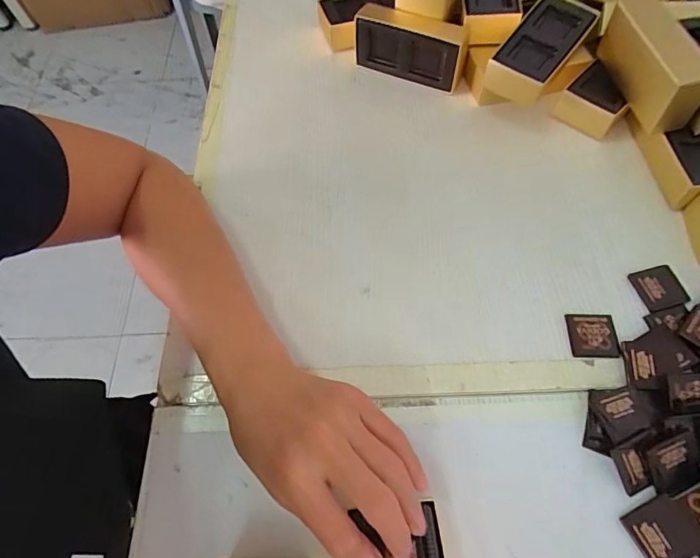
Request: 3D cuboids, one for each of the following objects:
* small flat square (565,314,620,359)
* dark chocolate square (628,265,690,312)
[{"bbox_3d":[0.183,0.043,0.332,0.034,0.004,0.033,1,63,4],"label":"small flat square"},{"bbox_3d":[0.241,0.006,0.342,0.035,0.004,0.034,-14,63,-4],"label":"dark chocolate square"}]

